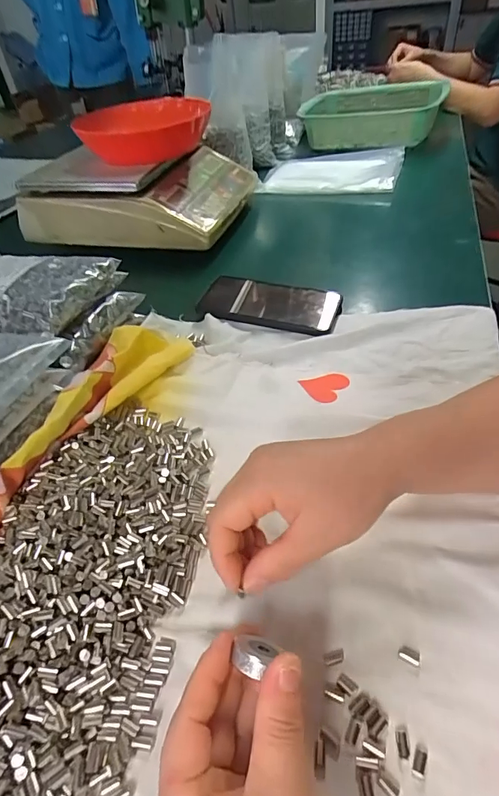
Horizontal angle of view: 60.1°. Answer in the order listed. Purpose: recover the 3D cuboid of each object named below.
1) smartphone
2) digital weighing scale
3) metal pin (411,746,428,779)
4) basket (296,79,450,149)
[{"bbox_3d":[0.023,-0.114,0.513,0.160,0.015,0.079,12,47,18],"label":"smartphone"},{"bbox_3d":[-0.178,-0.355,0.732,0.327,0.108,0.271,6,46,13],"label":"digital weighing scale"},{"bbox_3d":[0.084,0.179,0.212,0.006,0.004,0.013,16,48,21],"label":"metal pin"},{"bbox_3d":[0.274,-0.641,0.979,0.298,0.089,0.256,10,46,16],"label":"basket"}]

